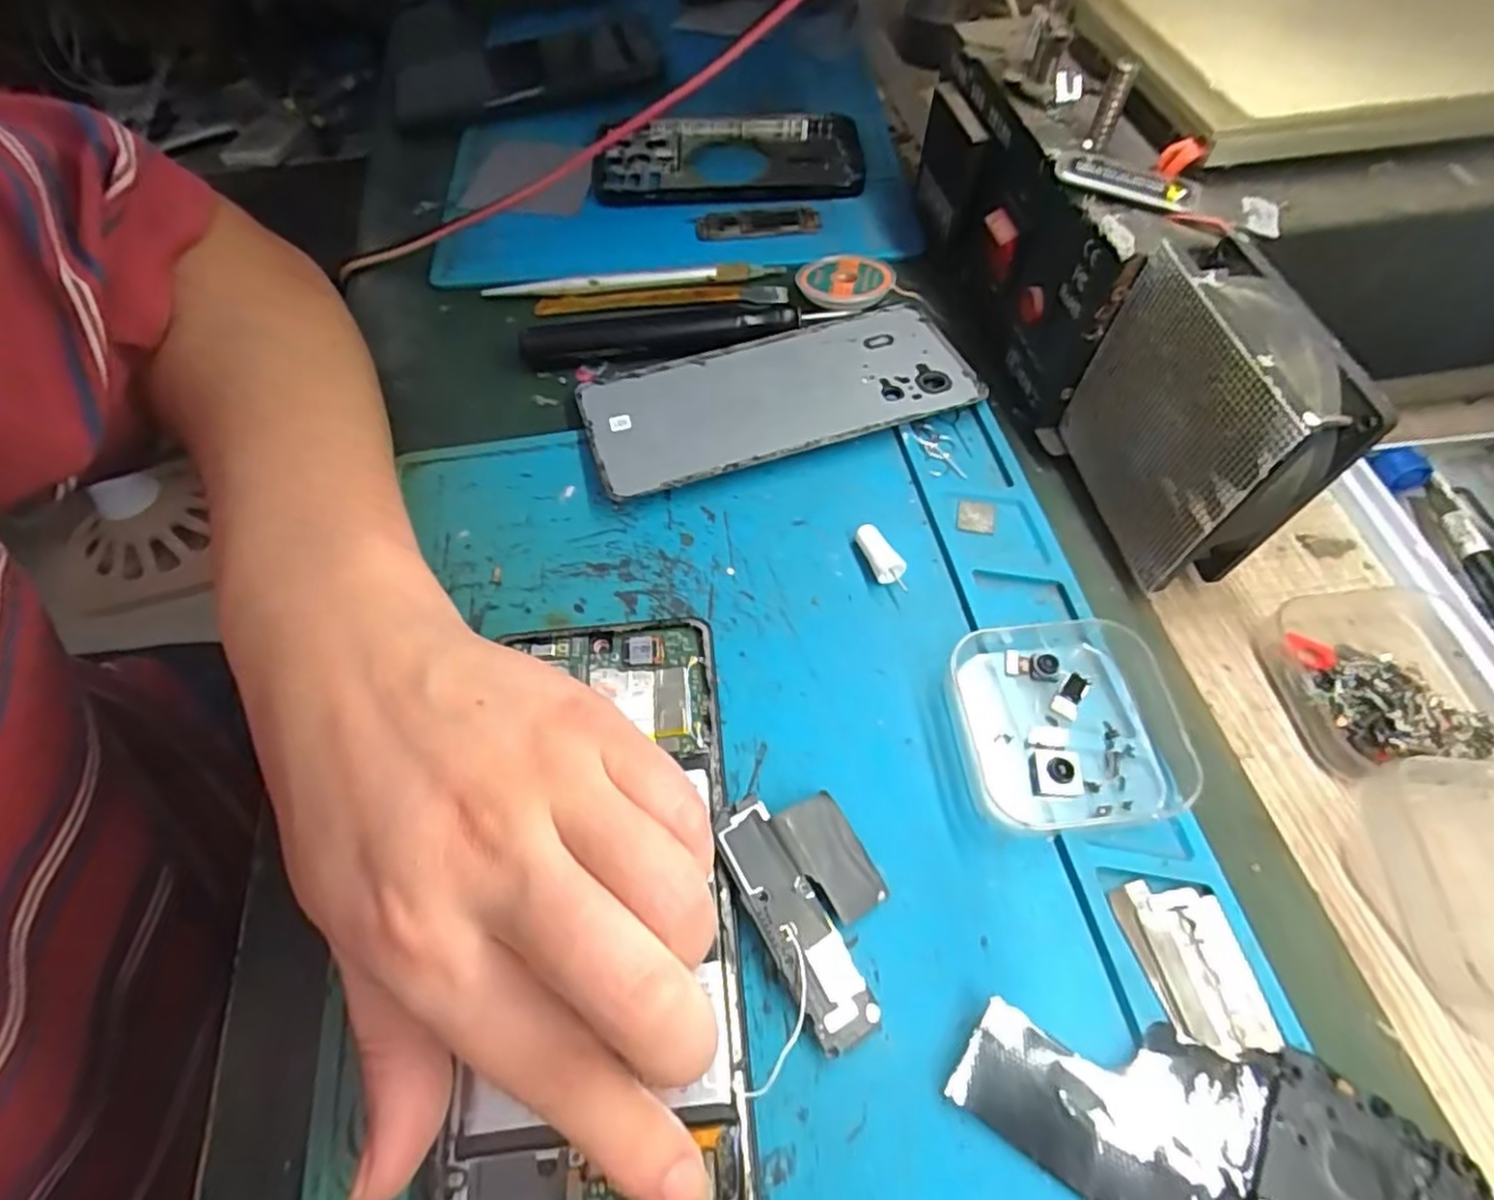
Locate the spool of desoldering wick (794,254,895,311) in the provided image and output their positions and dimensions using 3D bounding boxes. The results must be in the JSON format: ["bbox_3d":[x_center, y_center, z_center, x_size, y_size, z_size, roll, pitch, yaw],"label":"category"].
[{"bbox_3d":[0.045,-0.149,0.328,0.038,0.011,0.040,0,59,1],"label":"spool of desoldering wick"}]

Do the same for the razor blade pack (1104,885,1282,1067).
[{"bbox_3d":[0.119,0.096,0.186,0.026,0.004,0.041,-8,59,-4],"label":"razor blade pack"}]

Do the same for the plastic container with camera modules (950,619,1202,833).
[{"bbox_3d":[0.102,0.038,0.217,0.066,0.019,0.060,-3,59,-1],"label":"plastic container with camera modules"}]

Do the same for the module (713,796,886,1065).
[{"bbox_3d":[0.020,0.083,0.195,0.037,0.011,0.064,-25,62,-14],"label":"module"}]

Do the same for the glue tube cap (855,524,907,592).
[{"bbox_3d":[0.048,-0.016,0.254,0.010,0.012,0.025,-21,61,-11],"label":"glue tube cap"}]

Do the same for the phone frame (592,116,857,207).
[{"bbox_3d":[-0.010,-0.244,0.393,0.146,0.016,0.073,0,59,1],"label":"phone frame"}]

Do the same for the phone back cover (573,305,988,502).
[{"bbox_3d":[0.012,-0.087,0.297,0.158,0.012,0.072,-16,60,-9],"label":"phone back cover"}]

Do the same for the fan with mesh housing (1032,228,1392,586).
[{"bbox_3d":[0.142,-0.054,0.230,0.029,0.086,0.079,-13,60,-7],"label":"fan with mesh housing"}]

